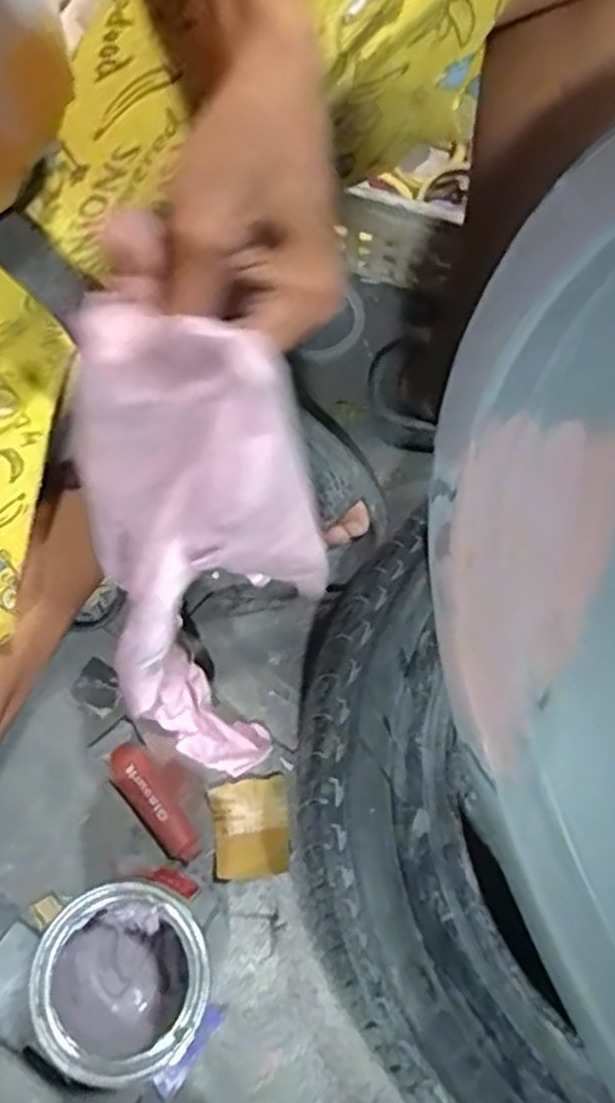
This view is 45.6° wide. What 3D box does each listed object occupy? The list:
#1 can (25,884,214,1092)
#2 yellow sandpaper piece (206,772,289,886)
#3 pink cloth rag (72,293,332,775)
[{"bbox_3d":[-0.115,0.271,0.482,0.106,0.129,0.098,0,72,-1],"label":"can"},{"bbox_3d":[-0.043,0.215,0.567,0.058,0.011,0.070,-8,73,-4],"label":"yellow sandpaper piece"},{"bbox_3d":[-0.059,-0.005,0.387,0.127,0.267,0.089,10,42,2],"label":"pink cloth rag"}]

